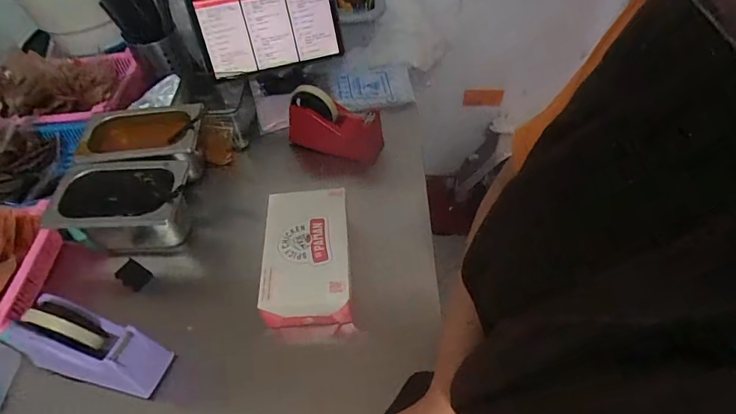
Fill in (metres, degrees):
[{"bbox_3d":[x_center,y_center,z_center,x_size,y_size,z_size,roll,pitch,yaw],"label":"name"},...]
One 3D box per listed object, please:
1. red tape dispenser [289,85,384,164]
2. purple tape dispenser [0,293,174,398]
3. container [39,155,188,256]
[{"bbox_3d":[-0.054,-0.130,0.725,0.152,0.125,0.049,7,53,9],"label":"red tape dispenser"},{"bbox_3d":[-0.314,0.157,0.499,0.145,0.105,0.065,11,53,12],"label":"purple tape dispenser"},{"bbox_3d":[-0.337,0.002,0.621,0.175,0.098,0.113,-4,52,1],"label":"container"}]

